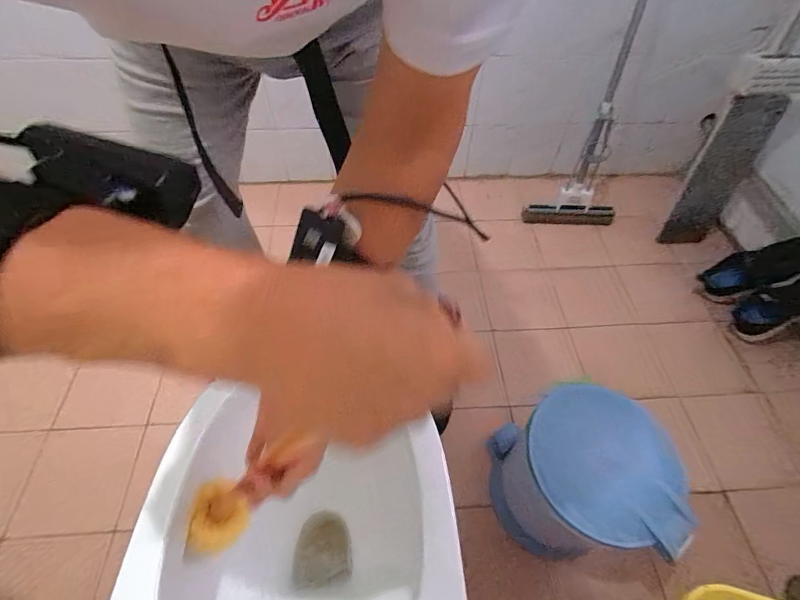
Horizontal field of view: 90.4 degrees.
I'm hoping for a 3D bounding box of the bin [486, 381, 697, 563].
[{"bbox_3d":[0.302,0.323,0.721,0.216,0.331,0.221,8,56,4],"label":"bin"}]

